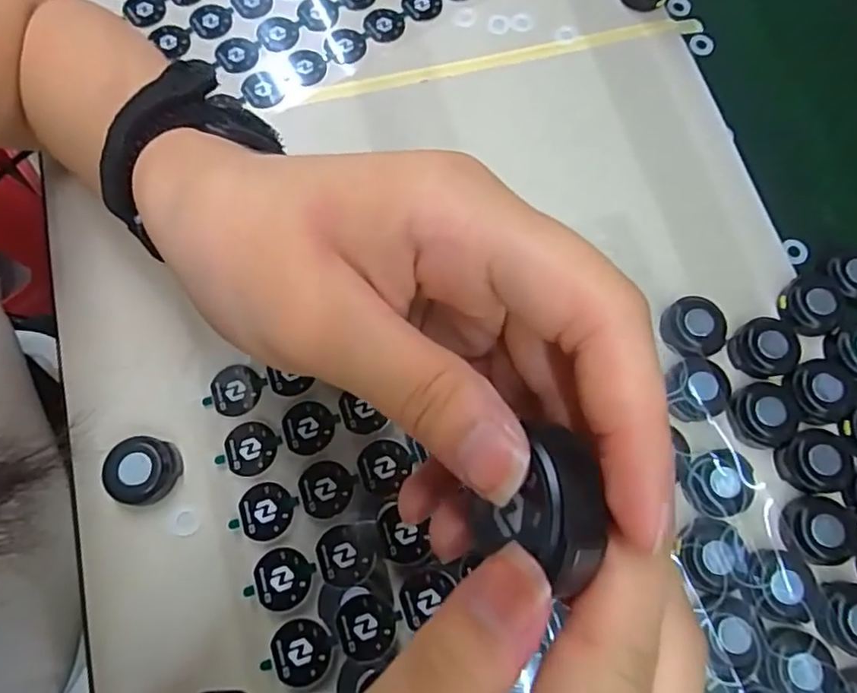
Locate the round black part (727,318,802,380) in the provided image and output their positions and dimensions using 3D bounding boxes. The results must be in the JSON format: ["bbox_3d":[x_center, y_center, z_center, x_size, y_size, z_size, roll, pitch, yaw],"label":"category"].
[{"bbox_3d":[0.165,0.001,0.287,0.028,0.013,0.029,1,72,-2],"label":"round black part"}]

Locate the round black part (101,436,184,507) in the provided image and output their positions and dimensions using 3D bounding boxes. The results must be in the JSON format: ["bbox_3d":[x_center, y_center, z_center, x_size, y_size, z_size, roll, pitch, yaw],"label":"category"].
[{"bbox_3d":[-0.126,0.055,0.260,0.028,0.013,0.029,1,72,-2],"label":"round black part"}]

